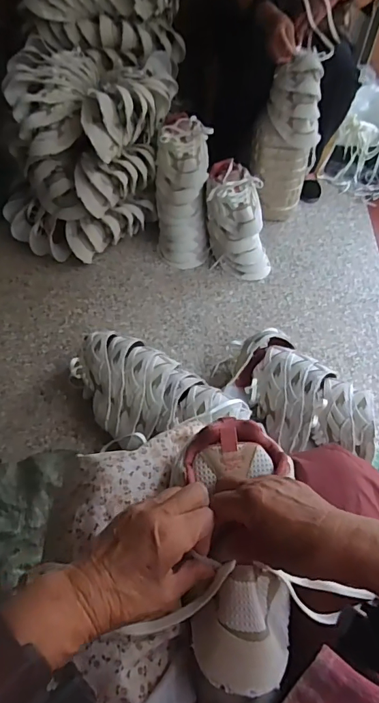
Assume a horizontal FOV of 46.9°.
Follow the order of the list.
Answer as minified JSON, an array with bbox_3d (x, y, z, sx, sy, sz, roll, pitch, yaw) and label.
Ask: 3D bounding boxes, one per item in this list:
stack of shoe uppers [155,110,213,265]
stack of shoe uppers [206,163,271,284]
[{"bbox_3d":[-0.017,-0.444,1.234,0.147,0.397,0.116,-4,22,-7],"label":"stack of shoe uppers"},{"bbox_3d":[0.136,-0.367,1.241,0.147,0.327,0.122,-19,18,-18],"label":"stack of shoe uppers"}]

